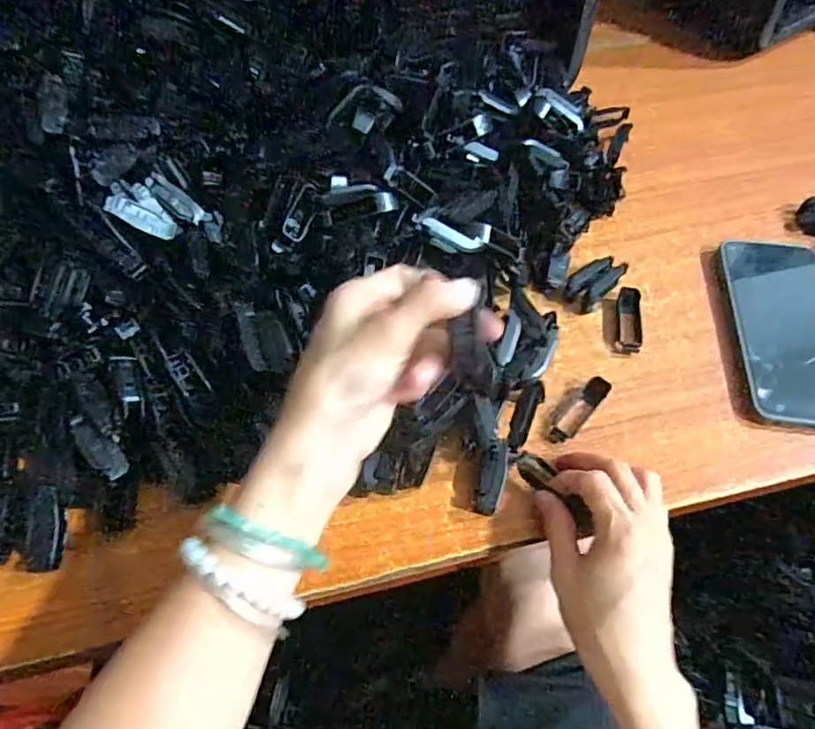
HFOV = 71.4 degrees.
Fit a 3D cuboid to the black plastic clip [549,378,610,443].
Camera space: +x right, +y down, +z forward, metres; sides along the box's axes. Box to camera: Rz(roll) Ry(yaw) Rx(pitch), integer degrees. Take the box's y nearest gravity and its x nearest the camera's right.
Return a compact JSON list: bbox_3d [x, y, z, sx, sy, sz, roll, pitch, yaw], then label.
[{"bbox_3d":[0.121,0.031,0.396,0.015,0.008,0.057,39,66,20],"label":"black plastic clip"}]

